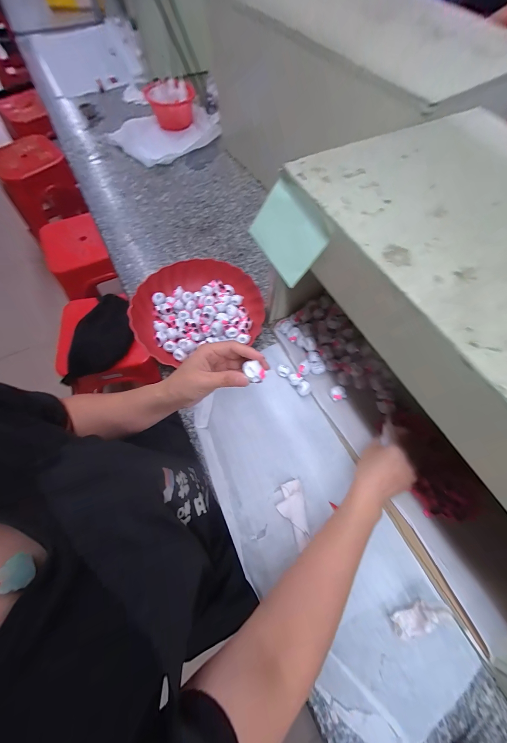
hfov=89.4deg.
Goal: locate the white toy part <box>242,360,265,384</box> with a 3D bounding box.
[{"bbox_3d":[0.000,0.002,0.290,0.019,0.016,0.022,-36,73,-11],"label":"white toy part"}]

